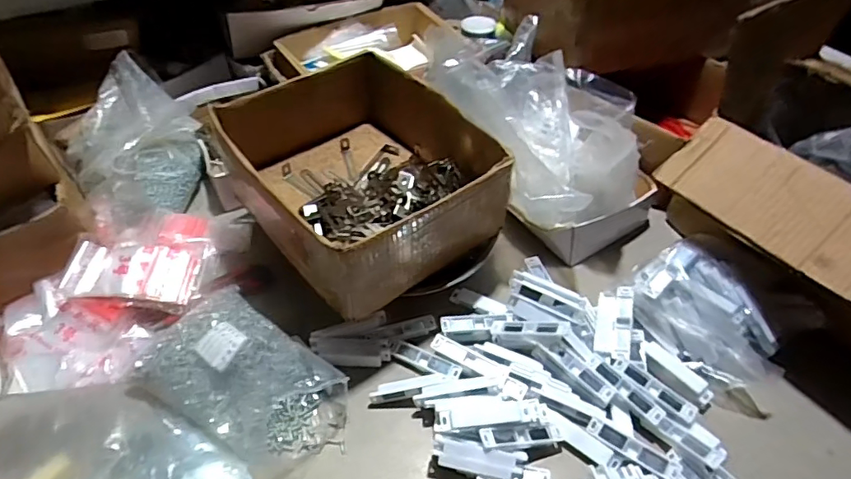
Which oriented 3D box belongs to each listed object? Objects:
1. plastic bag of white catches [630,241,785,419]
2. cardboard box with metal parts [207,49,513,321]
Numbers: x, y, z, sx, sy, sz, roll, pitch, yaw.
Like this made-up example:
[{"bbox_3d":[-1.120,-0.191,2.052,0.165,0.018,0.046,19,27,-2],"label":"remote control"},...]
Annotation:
[{"bbox_3d":[0.337,0.093,0.631,0.116,0.070,0.188,-14,48,-13],"label":"plastic bag of white catches"},{"bbox_3d":[-0.081,-0.086,0.683,0.259,0.128,0.310,-32,54,-26],"label":"cardboard box with metal parts"}]

